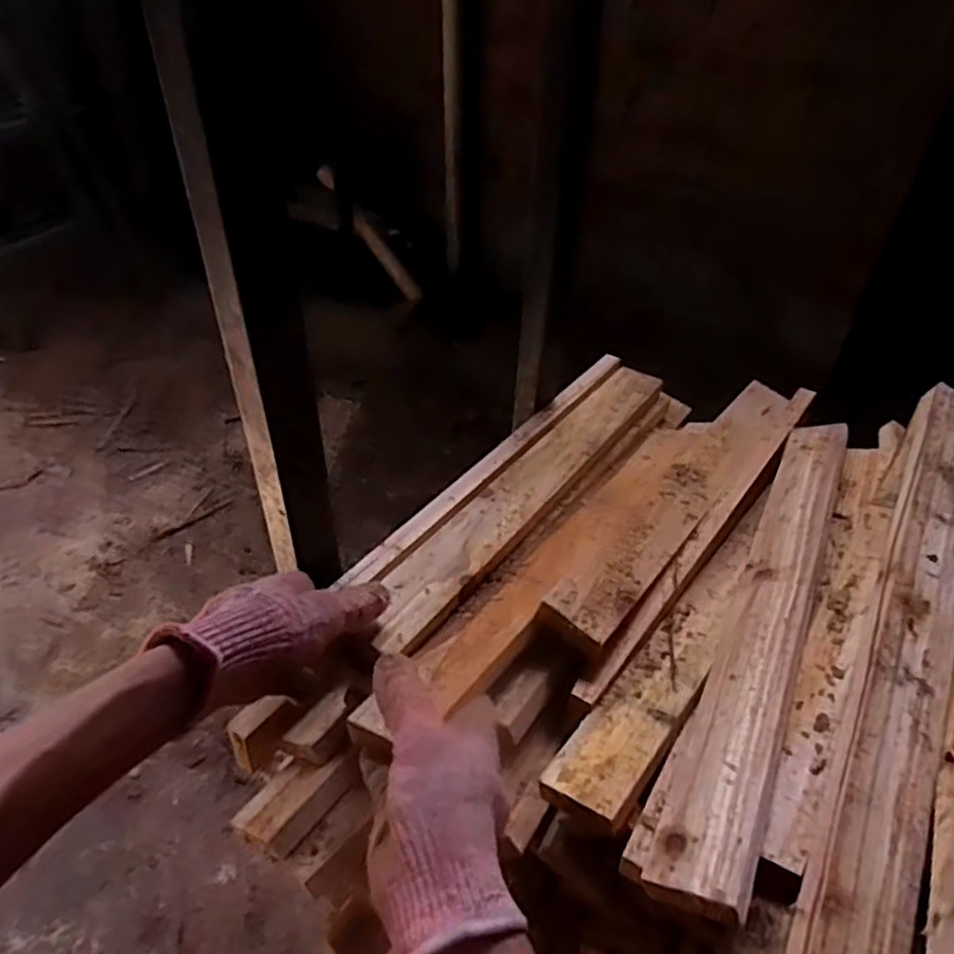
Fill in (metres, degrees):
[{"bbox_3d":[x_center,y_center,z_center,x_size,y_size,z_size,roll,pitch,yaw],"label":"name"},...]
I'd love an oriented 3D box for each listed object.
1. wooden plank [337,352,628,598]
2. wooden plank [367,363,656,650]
[{"bbox_3d":[0.040,-0.034,0.691,0.031,0.012,0.465,24,40,23],"label":"wooden plank"},{"bbox_3d":[0.059,0.002,0.646,0.053,0.017,0.470,24,40,23],"label":"wooden plank"}]

